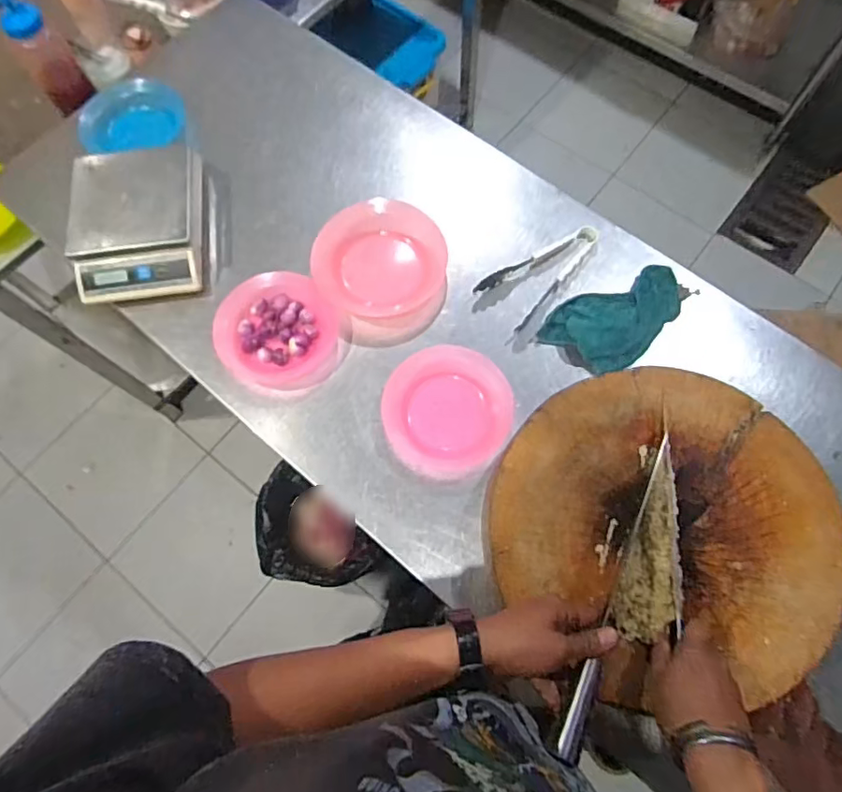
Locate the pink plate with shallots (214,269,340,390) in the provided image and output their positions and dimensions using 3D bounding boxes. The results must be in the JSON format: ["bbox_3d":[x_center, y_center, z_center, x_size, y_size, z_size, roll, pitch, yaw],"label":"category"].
[{"bbox_3d":[-0.208,-0.096,0.808,0.164,0.033,0.168,-1,70,2],"label":"pink plate with shallots"}]

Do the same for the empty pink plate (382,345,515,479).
[{"bbox_3d":[0.034,0.019,0.759,0.171,0.036,0.168,-1,70,2],"label":"empty pink plate"}]

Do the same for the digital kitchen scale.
[{"bbox_3d":[-0.421,-0.258,0.831,0.180,0.064,0.218,-7,70,0],"label":"digital kitchen scale"}]

